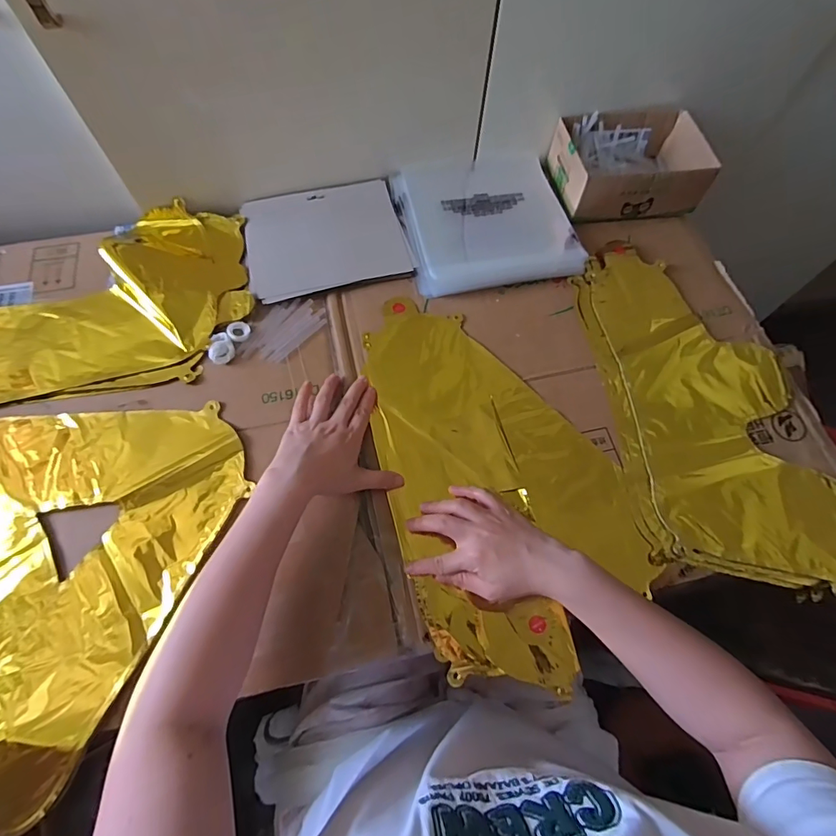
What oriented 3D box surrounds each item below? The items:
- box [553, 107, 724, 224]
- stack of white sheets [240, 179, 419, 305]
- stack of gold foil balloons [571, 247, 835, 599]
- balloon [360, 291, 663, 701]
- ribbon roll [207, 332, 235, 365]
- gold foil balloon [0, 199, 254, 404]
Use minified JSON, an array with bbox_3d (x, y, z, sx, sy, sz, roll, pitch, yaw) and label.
[{"bbox_3d":[0.290,-0.353,0.637,0.187,0.062,0.142,-7,67,-5],"label":"box"},{"bbox_3d":[-0.121,-0.236,0.596,0.200,0.010,0.164,-14,68,-8],"label":"stack of white sheets"},{"bbox_3d":[0.335,-0.019,0.529,0.239,0.019,0.409,-4,66,-4],"label":"stack of gold foil balloons"},{"bbox_3d":[0.085,0.047,0.498,0.234,0.018,0.416,-14,68,-9],"label":"balloon"},{"bbox_3d":[-0.224,-0.081,0.525,0.026,0.011,0.039,-8,67,-6],"label":"ribbon roll"},{"bbox_3d":[-0.406,-0.140,0.534,0.395,0.023,0.241,-10,67,-7],"label":"gold foil balloon"}]

